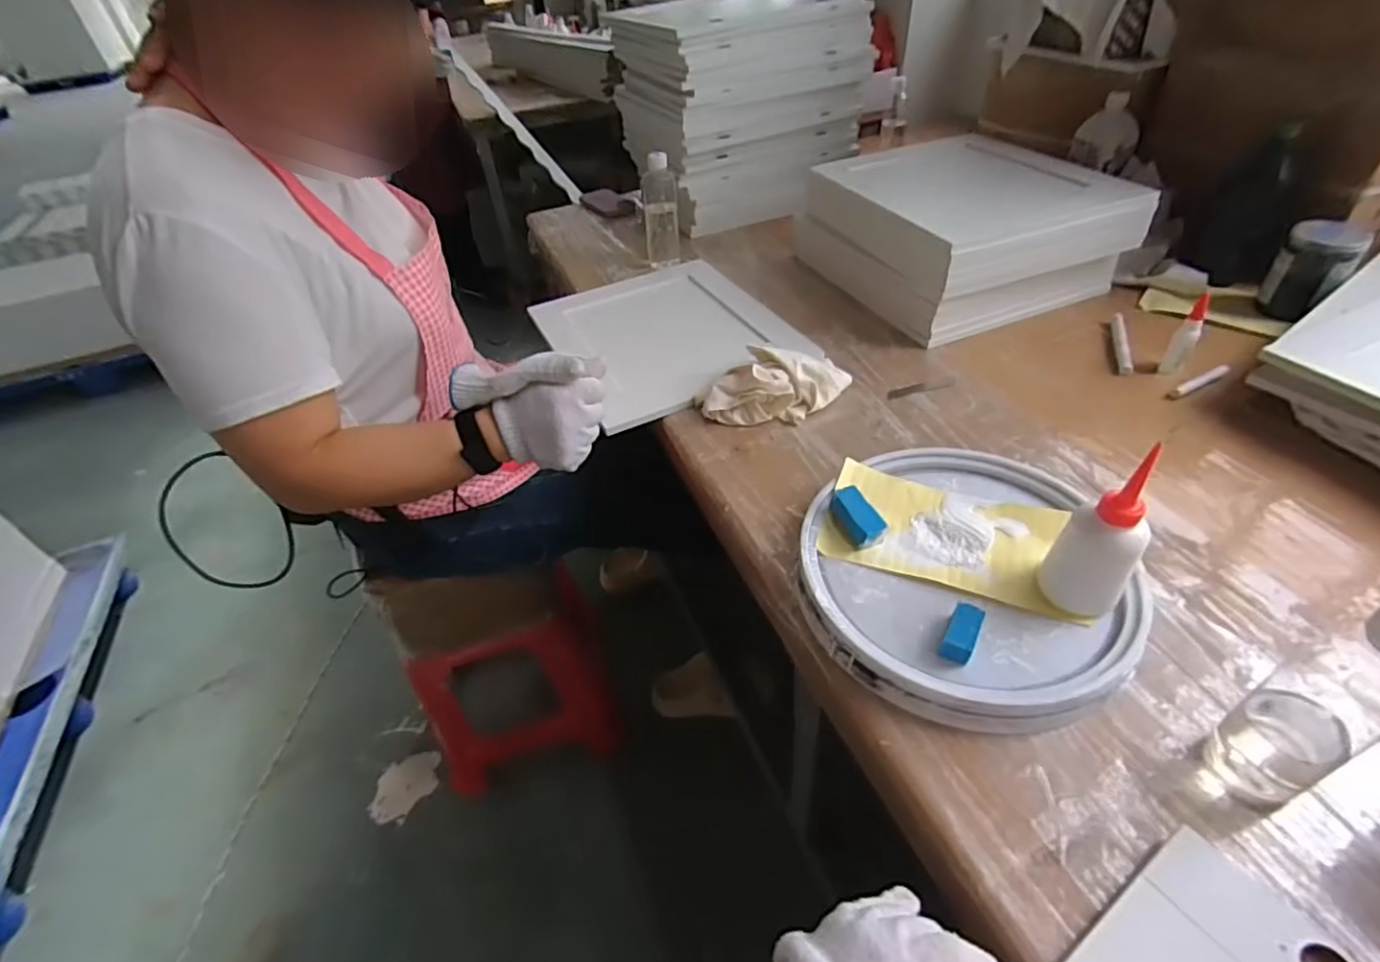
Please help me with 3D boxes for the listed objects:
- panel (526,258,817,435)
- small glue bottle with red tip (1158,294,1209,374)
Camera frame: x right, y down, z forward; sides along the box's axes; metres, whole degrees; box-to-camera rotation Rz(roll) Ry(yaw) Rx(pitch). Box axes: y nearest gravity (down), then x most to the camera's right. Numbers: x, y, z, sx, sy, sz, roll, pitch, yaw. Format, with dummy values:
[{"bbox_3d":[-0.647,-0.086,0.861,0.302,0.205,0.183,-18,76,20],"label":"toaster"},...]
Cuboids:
[{"bbox_3d":[-0.043,-0.245,0.966,0.325,0.016,0.402,-21,45,-16],"label":"panel"},{"bbox_3d":[0.621,-0.183,0.769,0.027,0.099,0.024,30,54,32],"label":"small glue bottle with red tip"}]

